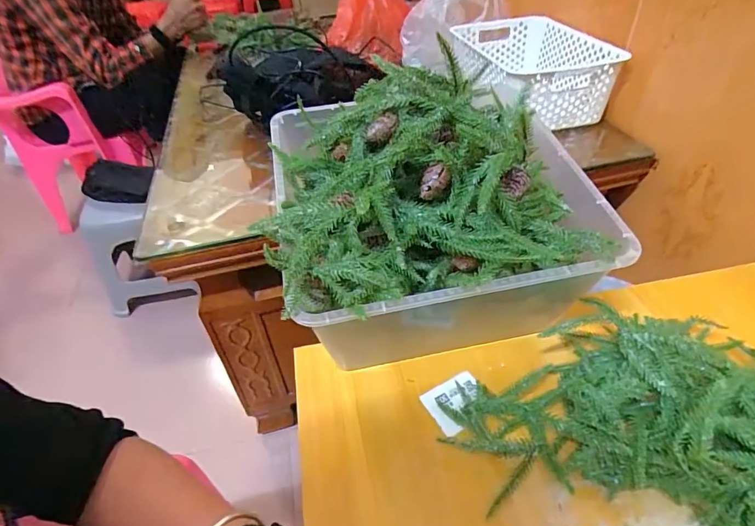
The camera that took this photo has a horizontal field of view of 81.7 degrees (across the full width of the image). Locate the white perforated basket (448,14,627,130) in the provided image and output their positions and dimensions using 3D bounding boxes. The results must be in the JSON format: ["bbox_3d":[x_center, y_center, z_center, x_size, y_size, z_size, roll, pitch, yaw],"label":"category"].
[{"bbox_3d":[0.281,-0.369,0.828,0.236,0.099,0.331,-14,42,-11],"label":"white perforated basket"}]

